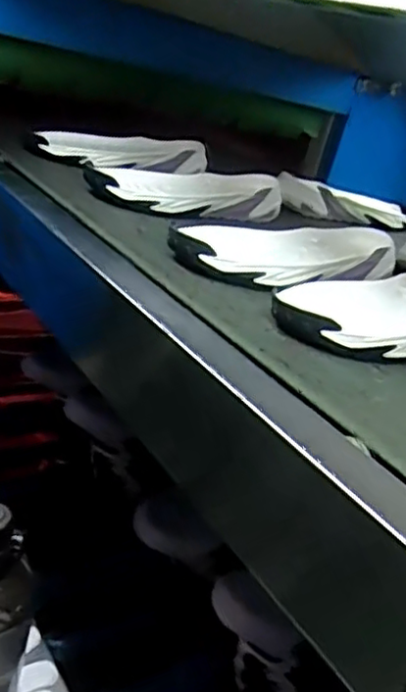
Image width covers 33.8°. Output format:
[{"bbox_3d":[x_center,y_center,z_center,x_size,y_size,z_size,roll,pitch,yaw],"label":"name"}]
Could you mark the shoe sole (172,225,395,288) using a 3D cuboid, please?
[{"bbox_3d":[0.081,-0.086,0.594,0.083,0.038,0.228,21,22,39],"label":"shoe sole"}]

